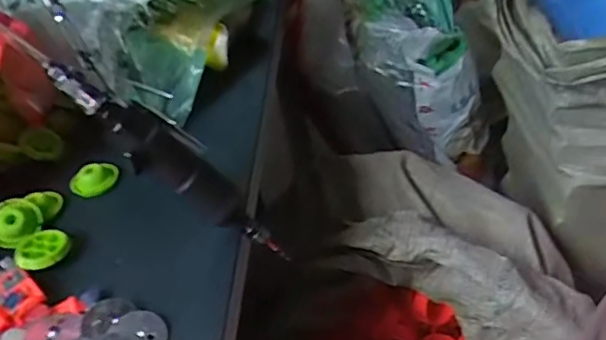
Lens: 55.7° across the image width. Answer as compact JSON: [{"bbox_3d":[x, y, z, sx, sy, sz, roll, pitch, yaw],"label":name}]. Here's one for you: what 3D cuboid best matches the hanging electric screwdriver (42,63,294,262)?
[{"bbox_3d":[-0.104,0.004,0.493,0.032,0.259,0.042,-32,34,22],"label":"hanging electric screwdriver"}]

